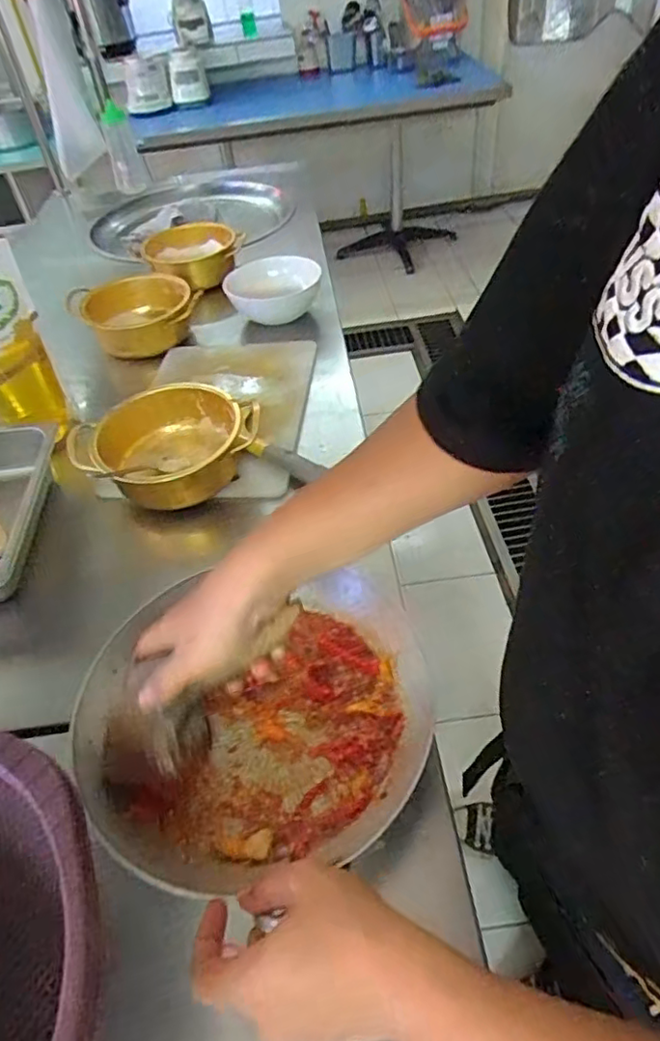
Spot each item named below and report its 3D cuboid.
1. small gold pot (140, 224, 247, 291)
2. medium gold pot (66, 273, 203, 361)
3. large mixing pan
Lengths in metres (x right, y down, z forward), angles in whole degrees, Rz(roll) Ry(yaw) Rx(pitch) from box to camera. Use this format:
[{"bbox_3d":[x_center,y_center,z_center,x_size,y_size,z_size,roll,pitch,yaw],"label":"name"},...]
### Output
[{"bbox_3d":[-0.241,-0.475,1.085,0.172,0.067,0.186,-5,46,5],"label":"small gold pot"},{"bbox_3d":[-0.295,-0.323,0.942,0.163,0.076,0.150,-5,46,5],"label":"medium gold pot"},{"bbox_3d":[-0.062,0.146,0.483,0.279,0.090,0.241,-7,47,-2],"label":"large mixing pan"}]

